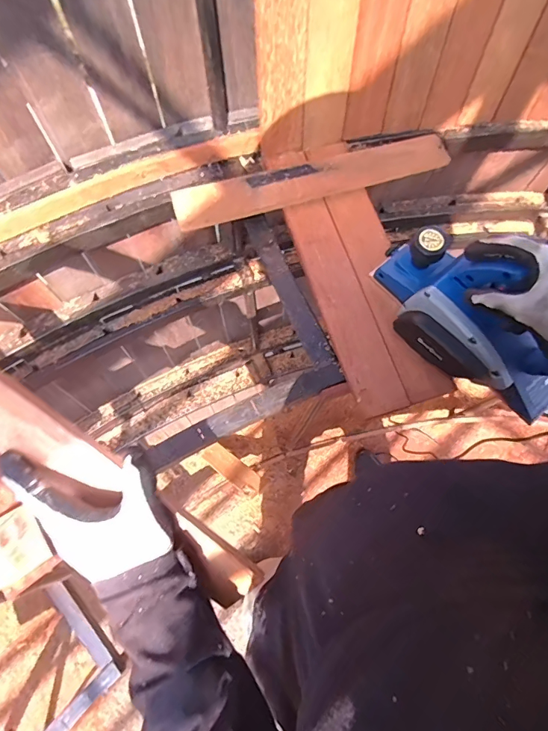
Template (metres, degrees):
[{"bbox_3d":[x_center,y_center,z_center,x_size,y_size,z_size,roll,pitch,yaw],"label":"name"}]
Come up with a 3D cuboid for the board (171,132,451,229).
[{"bbox_3d":[0.061,-0.274,0.621,0.414,0.026,0.062,-15,73,-7],"label":"board"}]

